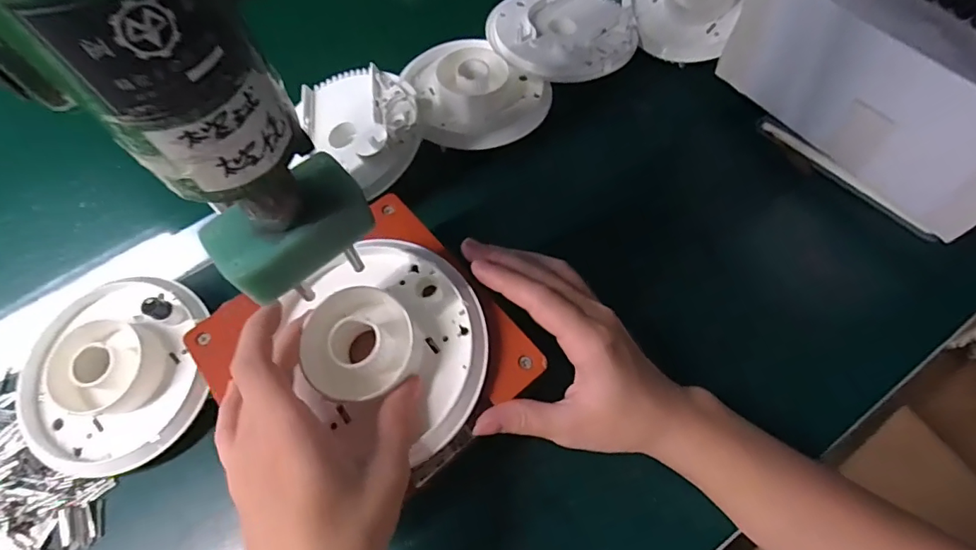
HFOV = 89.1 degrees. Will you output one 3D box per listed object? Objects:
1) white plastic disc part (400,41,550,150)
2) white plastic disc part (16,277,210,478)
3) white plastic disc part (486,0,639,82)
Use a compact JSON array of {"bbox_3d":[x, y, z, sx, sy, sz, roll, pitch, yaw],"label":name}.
[{"bbox_3d":[-0.007,-0.149,0.397,0.104,0.031,0.102,-16,65,-4],"label":"white plastic disc part"},{"bbox_3d":[-0.240,0.059,0.316,0.117,0.036,0.122,9,65,8],"label":"white plastic disc part"},{"bbox_3d":[0.063,-0.208,0.417,0.120,0.020,0.113,-3,64,2],"label":"white plastic disc part"}]

